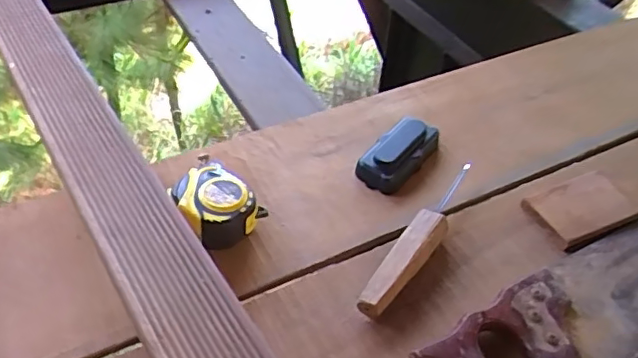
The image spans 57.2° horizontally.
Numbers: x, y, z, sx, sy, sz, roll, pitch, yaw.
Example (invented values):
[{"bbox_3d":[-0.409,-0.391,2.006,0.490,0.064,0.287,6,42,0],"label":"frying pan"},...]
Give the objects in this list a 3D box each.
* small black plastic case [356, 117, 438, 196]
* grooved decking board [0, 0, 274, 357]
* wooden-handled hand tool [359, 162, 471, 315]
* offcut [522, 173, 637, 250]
[{"bbox_3d":[0.087,-0.030,0.636,0.049,0.029,0.107,27,48,23],"label":"small black plastic case"},{"bbox_3d":[-0.427,-0.289,0.752,0.062,0.028,1.444,-23,51,-24],"label":"grooved decking board"},{"bbox_3d":[0.100,0.050,0.552,0.032,0.028,0.214,24,47,20],"label":"wooden-handled hand tool"},{"bbox_3d":[0.266,0.028,0.589,0.108,0.004,0.066,-18,48,-21],"label":"offcut"}]

